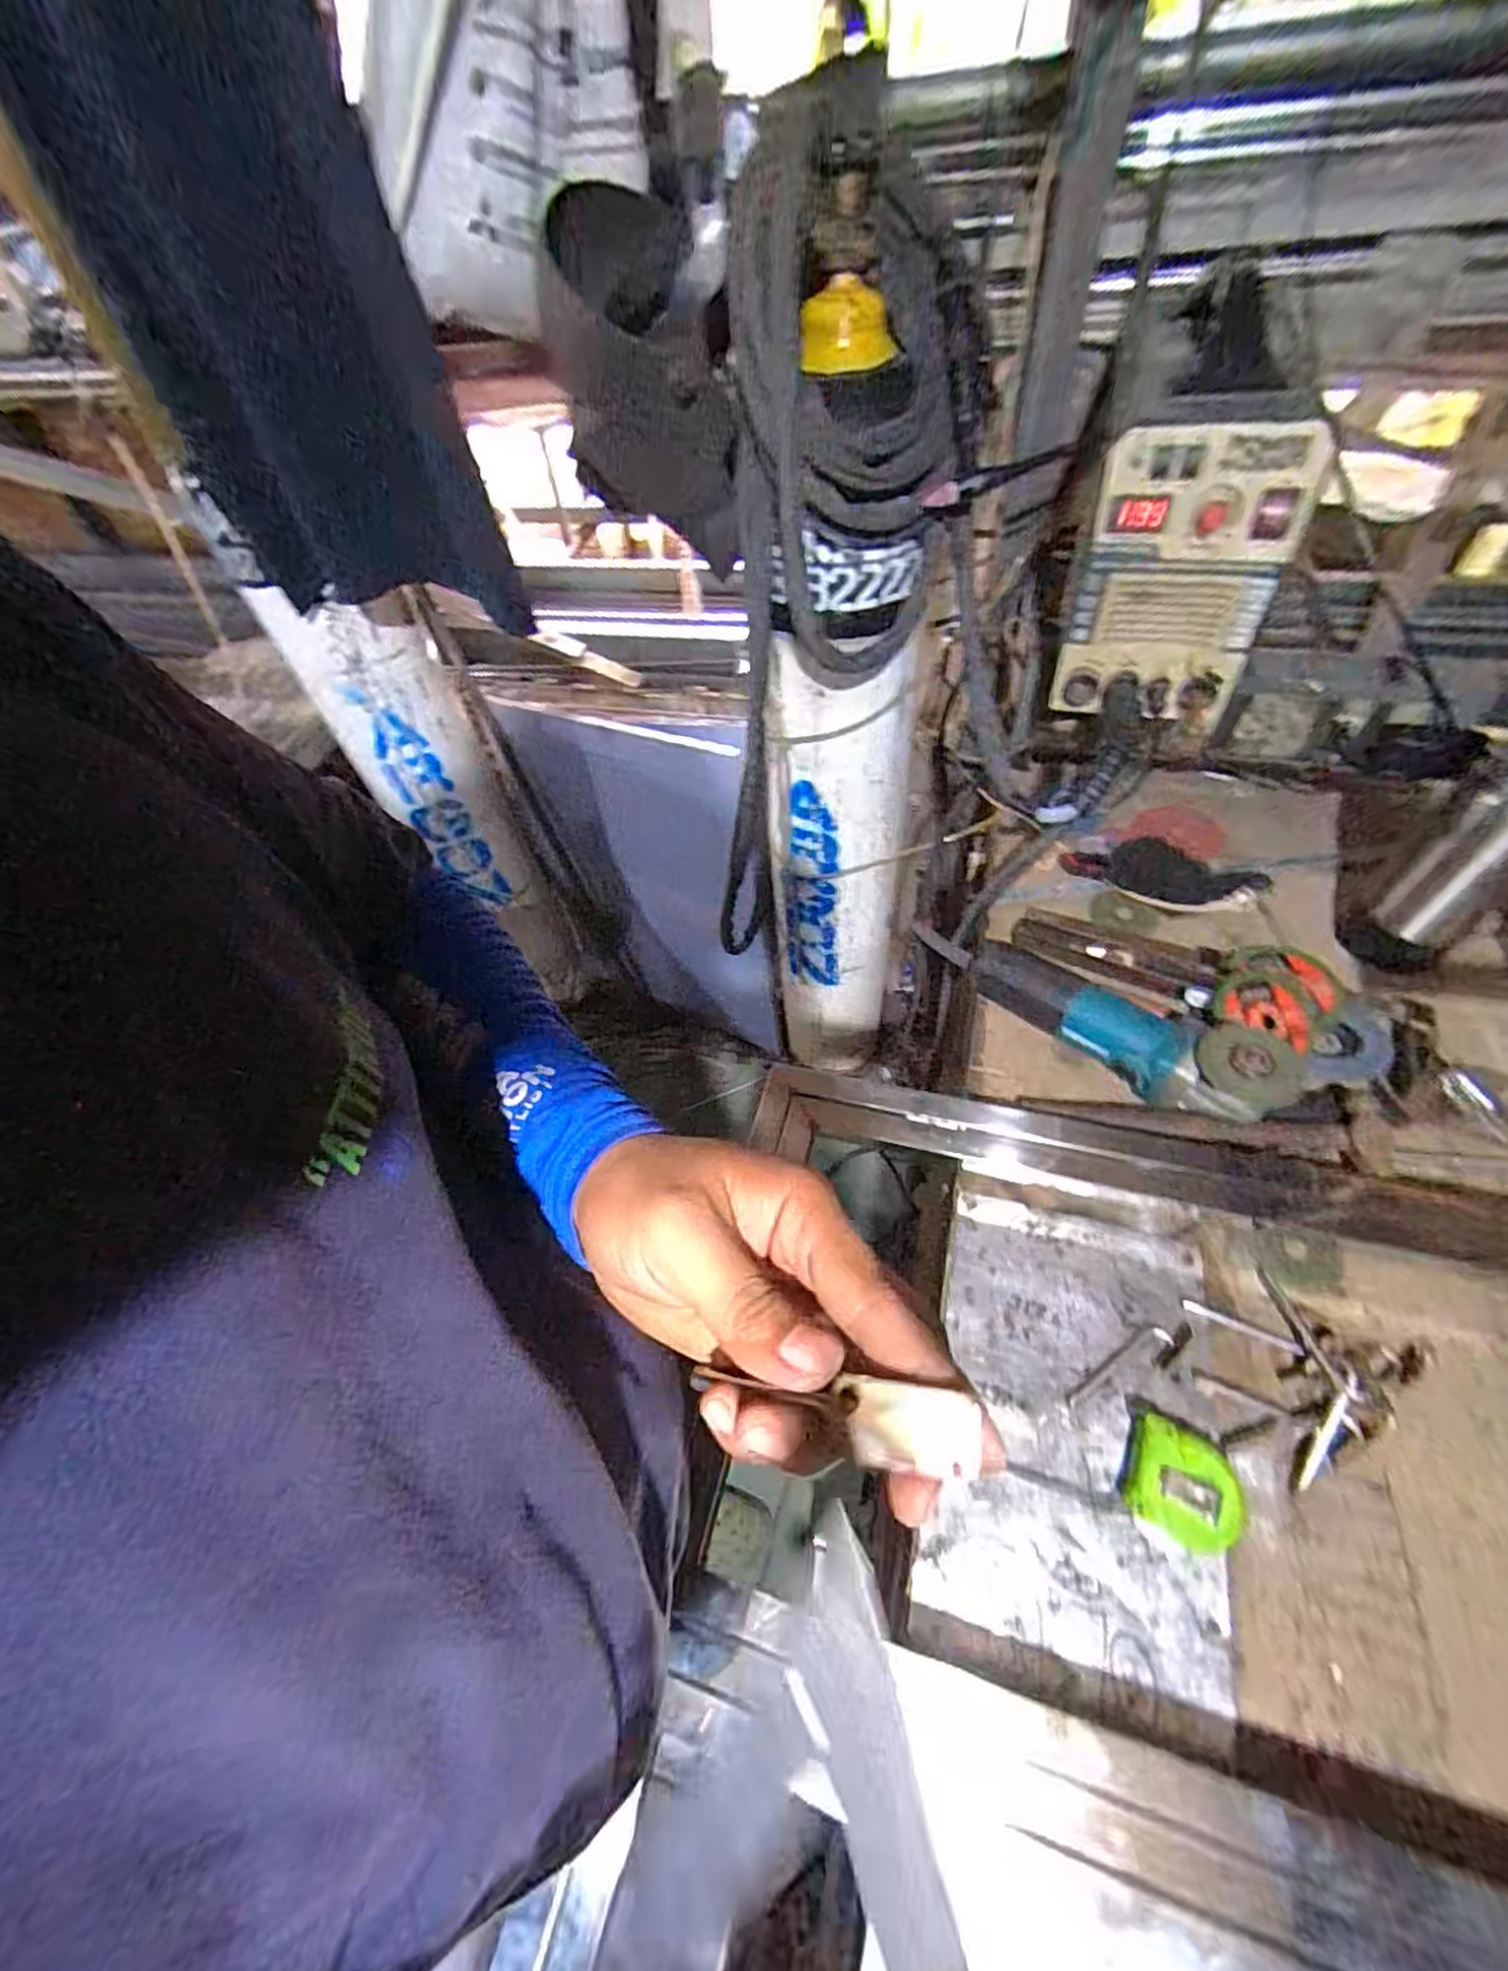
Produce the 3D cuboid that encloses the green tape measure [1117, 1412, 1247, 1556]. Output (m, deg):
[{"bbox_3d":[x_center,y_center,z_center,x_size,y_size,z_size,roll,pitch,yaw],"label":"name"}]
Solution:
[{"bbox_3d":[0.281,0.329,0.463,0.064,0.033,0.065,17,58,17],"label":"green tape measure"}]

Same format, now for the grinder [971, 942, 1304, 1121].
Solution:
[{"bbox_3d":[0.325,0.028,0.630,0.272,0.073,0.082,32,63,25],"label":"grinder"}]

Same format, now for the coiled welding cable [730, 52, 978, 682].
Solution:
[{"bbox_3d":[0.108,-0.530,0.706,0.222,0.413,0.284,-4,54,3],"label":"coiled welding cable"}]

